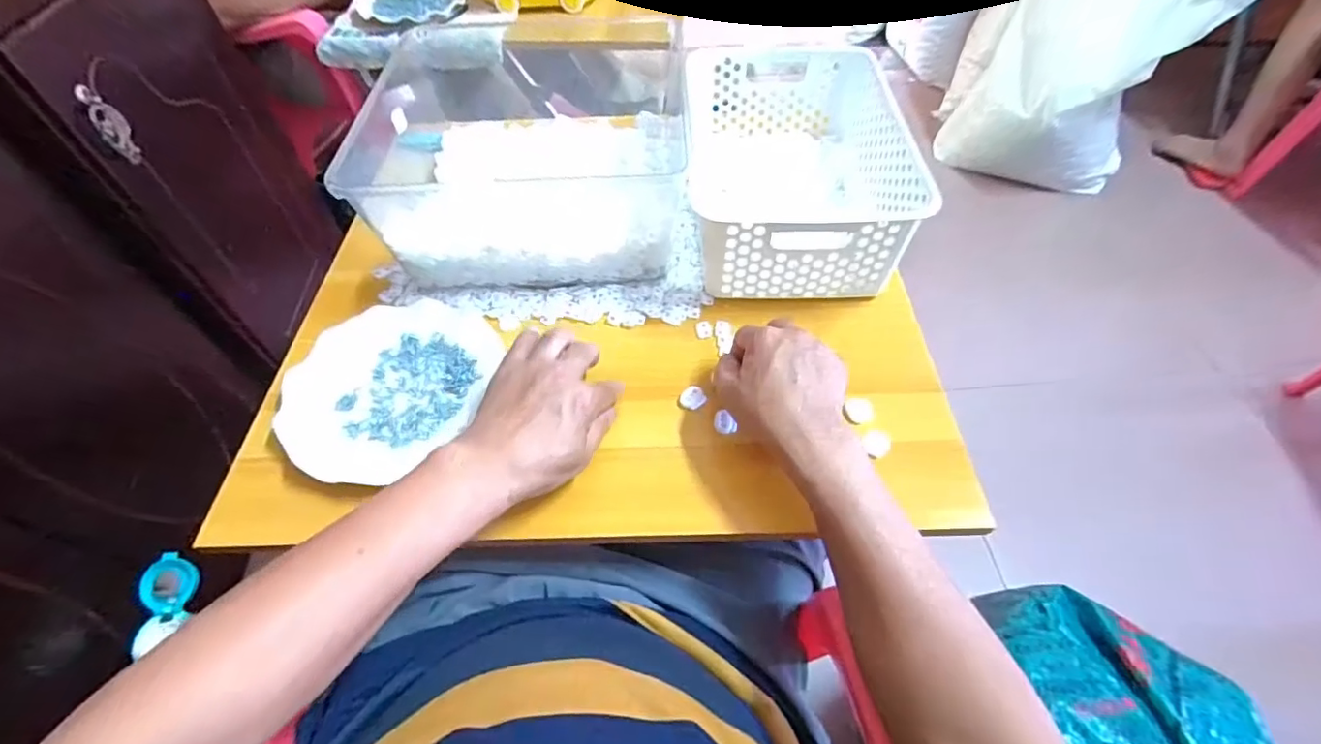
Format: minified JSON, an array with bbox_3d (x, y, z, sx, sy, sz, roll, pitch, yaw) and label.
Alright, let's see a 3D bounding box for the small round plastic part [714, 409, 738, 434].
[{"bbox_3d":[0.053,0.042,0.469,0.013,0.011,0.021,-30,58,-20],"label":"small round plastic part"}]

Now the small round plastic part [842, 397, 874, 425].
[{"bbox_3d":[0.164,0.032,0.467,0.017,0.015,0.021,-34,59,-22],"label":"small round plastic part"}]

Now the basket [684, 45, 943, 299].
[{"bbox_3d":[0.139,-0.215,0.594,0.205,0.099,0.303,0,53,1],"label":"basket"}]

